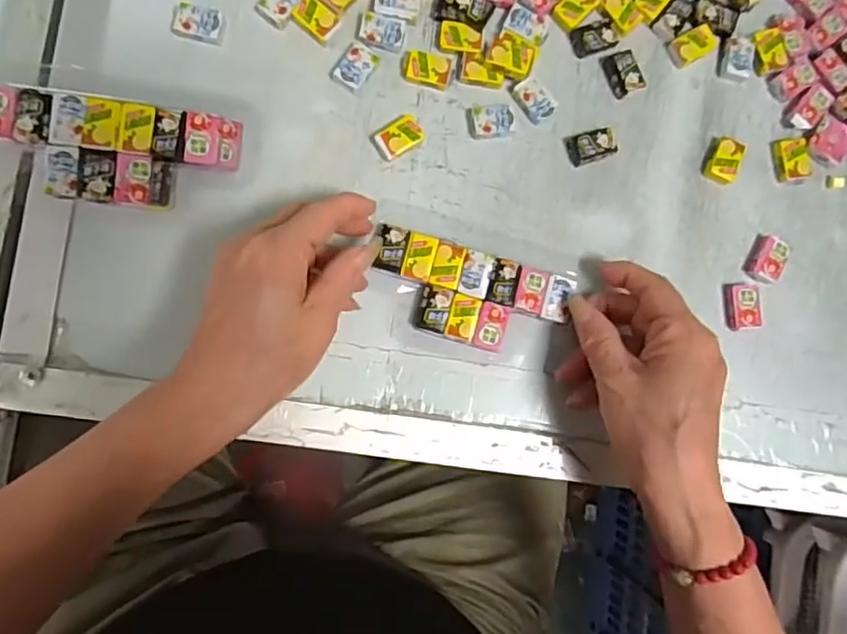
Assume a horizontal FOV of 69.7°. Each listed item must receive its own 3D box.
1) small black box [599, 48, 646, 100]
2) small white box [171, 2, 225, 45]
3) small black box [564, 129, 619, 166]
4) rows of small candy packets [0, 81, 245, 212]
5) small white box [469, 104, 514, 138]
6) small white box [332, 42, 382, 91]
[{"bbox_3d":[0.121,-0.147,0.366,0.021,0.007,0.027,-22,89,-6],"label":"small black box"},{"bbox_3d":[-0.126,-0.165,0.340,0.027,0.008,0.020,10,86,-5],"label":"small white box"},{"bbox_3d":[0.101,-0.102,0.364,0.028,0.009,0.018,-14,88,-6],"label":"small black box"},{"bbox_3d":[-0.162,-0.085,0.324,0.121,0.033,0.054,6,86,-5],"label":"rows of small candy packets"},{"bbox_3d":[0.040,-0.116,0.359,0.025,0.008,0.019,-12,88,-6],"label":"small white box"},{"bbox_3d":[-0.039,-0.145,0.352,0.019,0.008,0.024,34,84,-3],"label":"small white box"}]

